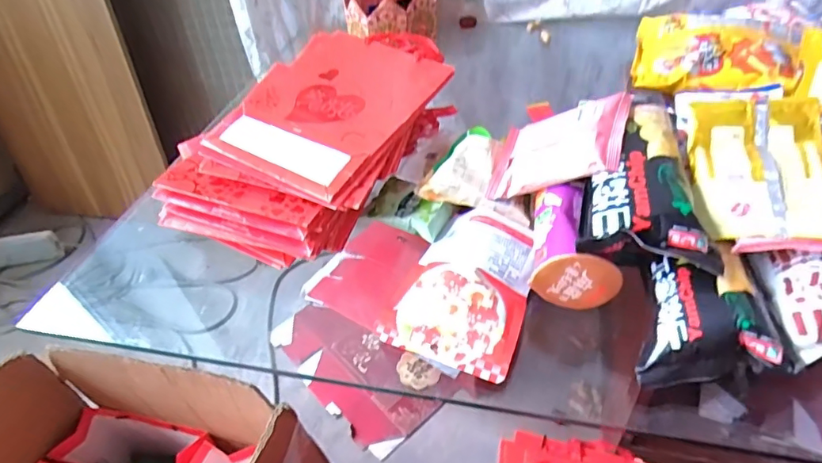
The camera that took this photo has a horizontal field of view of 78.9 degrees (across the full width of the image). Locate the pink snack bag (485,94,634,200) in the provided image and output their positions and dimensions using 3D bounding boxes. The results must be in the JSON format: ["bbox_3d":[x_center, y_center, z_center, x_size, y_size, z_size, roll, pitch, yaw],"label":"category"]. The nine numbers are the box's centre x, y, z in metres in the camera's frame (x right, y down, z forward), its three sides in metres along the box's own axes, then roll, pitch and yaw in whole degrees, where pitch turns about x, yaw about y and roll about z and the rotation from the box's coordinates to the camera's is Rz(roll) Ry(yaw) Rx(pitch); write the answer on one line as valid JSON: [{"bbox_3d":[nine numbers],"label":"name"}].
[{"bbox_3d":[0.146,-0.087,0.508,0.135,0.020,0.098,-12,50,45],"label":"pink snack bag"}]

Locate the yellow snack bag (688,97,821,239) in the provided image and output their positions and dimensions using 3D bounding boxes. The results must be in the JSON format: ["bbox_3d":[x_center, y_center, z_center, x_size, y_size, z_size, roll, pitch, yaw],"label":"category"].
[{"bbox_3d":[0.307,-0.058,0.436,0.101,0.046,0.148,8,46,12],"label":"yellow snack bag"}]

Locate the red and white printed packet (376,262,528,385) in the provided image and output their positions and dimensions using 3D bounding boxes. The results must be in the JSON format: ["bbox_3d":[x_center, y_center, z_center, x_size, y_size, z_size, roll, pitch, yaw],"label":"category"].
[{"bbox_3d":[0.039,0.075,0.453,0.119,0.012,0.092,14,62,24],"label":"red and white printed packet"}]

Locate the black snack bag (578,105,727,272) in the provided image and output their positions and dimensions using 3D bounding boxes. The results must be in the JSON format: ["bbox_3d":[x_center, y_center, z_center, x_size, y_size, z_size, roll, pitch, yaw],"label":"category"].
[{"bbox_3d":[0.213,-0.052,0.454,0.104,0.040,0.194,9,47,13],"label":"black snack bag"}]

